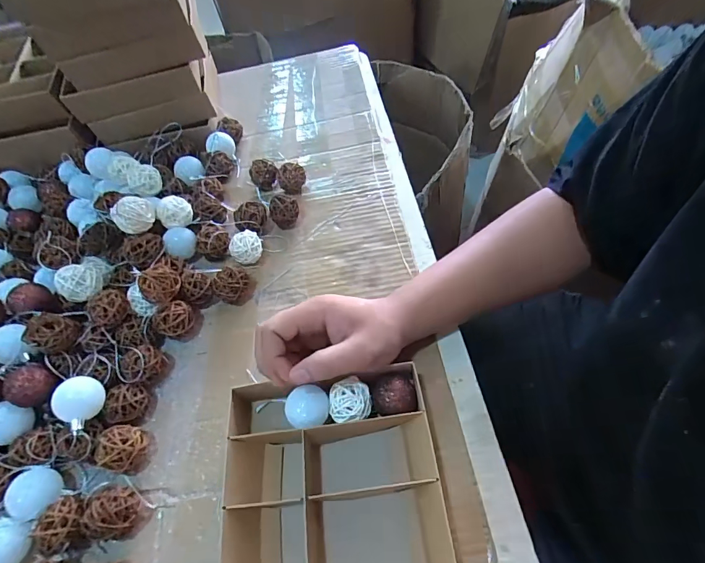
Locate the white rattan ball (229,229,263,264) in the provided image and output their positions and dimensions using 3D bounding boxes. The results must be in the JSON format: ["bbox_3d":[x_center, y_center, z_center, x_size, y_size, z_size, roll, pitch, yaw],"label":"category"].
[{"bbox_3d":[-0.123,-0.038,0.457,0.036,0.033,0.028,-33,60,-13],"label":"white rattan ball"}]

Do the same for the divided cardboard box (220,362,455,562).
[{"bbox_3d":[-0.015,0.179,0.308,0.171,0.041,0.204,-6,59,0],"label":"divided cardboard box"}]

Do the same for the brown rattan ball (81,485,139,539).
[{"bbox_3d":[-0.195,0.189,0.323,0.036,0.036,0.036,-3,58,5],"label":"brown rattan ball"}]

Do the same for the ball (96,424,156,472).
[{"bbox_3d":[-0.201,0.148,0.351,0.035,0.033,0.035,-3,58,5],"label":"ball"}]

